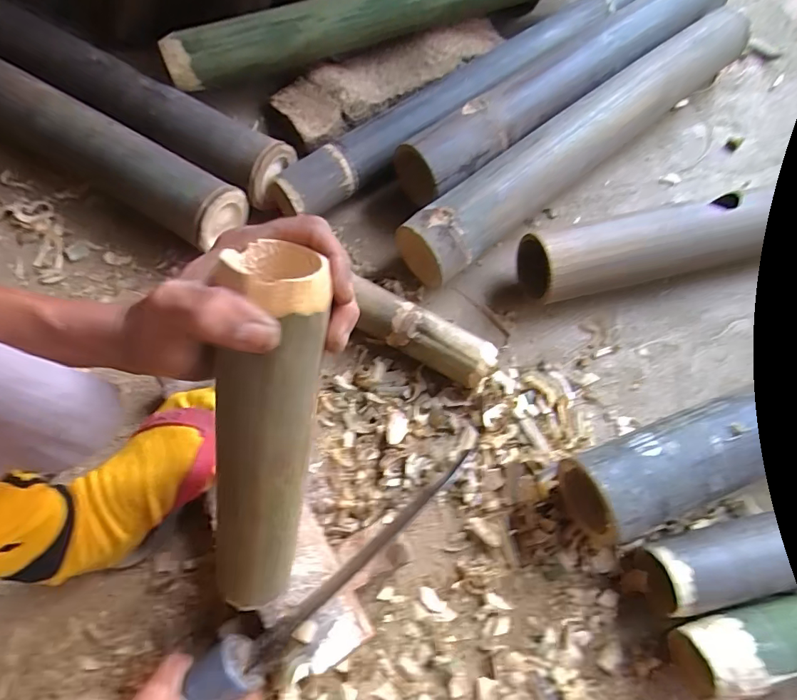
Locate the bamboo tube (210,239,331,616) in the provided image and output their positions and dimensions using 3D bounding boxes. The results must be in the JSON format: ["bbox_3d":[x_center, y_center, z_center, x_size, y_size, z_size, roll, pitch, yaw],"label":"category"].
[{"bbox_3d":[-0.077,0.064,0.271,0.051,0.245,0.048,17,28,4],"label":"bamboo tube"}]

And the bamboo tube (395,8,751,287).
[{"bbox_3d":[0.219,-0.252,0.563,0.519,0.093,0.077,-37,75,-15],"label":"bamboo tube"}]

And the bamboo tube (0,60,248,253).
[{"bbox_3d":[-0.407,-0.259,0.569,0.521,0.081,0.075,29,68,9],"label":"bamboo tube"}]

